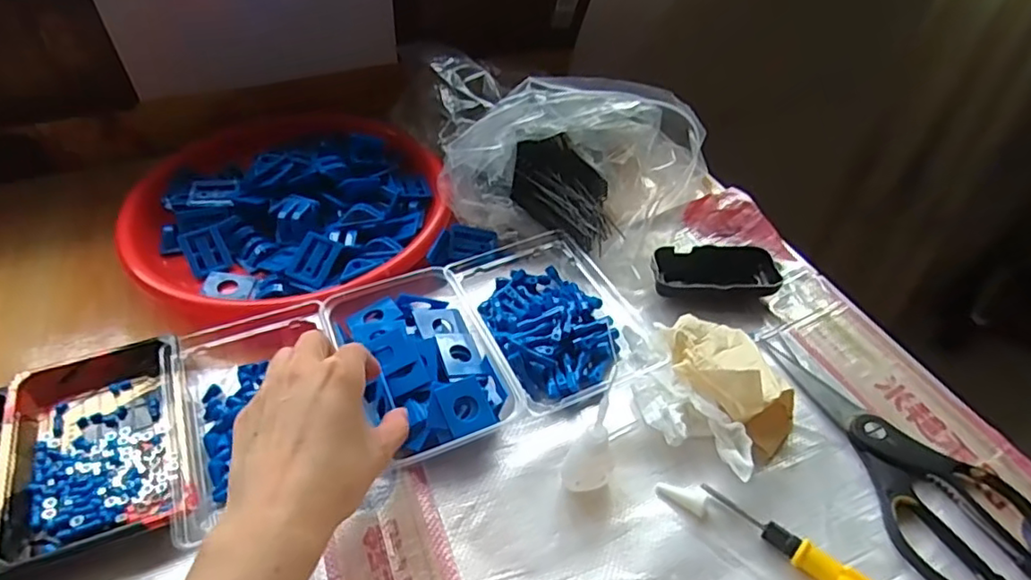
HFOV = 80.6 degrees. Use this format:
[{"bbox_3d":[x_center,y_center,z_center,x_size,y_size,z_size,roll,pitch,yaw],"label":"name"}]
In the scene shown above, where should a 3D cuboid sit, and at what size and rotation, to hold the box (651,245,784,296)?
[{"bbox_3d":[0.177,-0.015,0.539,0.108,0.022,0.052,3,44,1],"label":"box"}]

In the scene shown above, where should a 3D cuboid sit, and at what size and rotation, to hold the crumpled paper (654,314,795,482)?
[{"bbox_3d":[0.161,0.066,0.444,0.083,0.048,0.138,-9,45,-11],"label":"crumpled paper"}]

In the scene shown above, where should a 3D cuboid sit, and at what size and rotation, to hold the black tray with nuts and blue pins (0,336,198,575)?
[{"bbox_3d":[-0.284,0.100,0.417,0.108,0.031,0.167,-18,48,-19],"label":"black tray with nuts and blue pins"}]

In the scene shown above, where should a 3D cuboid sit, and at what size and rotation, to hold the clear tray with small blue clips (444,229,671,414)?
[{"bbox_3d":[0.031,0.013,0.512,0.137,0.035,0.183,-19,48,-19],"label":"clear tray with small blue clips"}]

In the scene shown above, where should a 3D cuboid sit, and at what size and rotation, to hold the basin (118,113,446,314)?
[{"bbox_3d":[-0.209,-0.078,0.588,0.282,0.064,0.282,1,44,-1],"label":"basin"}]

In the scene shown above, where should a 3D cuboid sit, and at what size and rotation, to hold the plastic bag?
[{"bbox_3d":[0.043,-0.128,0.584,0.263,0.096,0.148,14,46,13],"label":"plastic bag"}]

